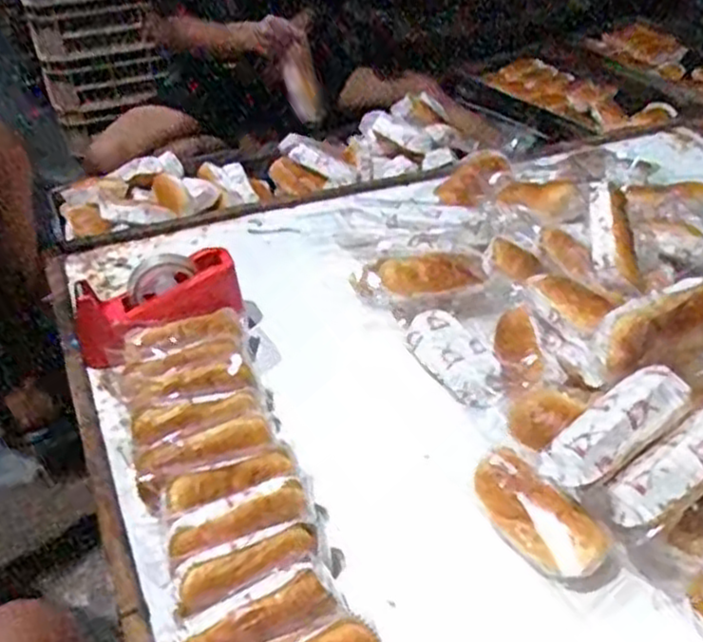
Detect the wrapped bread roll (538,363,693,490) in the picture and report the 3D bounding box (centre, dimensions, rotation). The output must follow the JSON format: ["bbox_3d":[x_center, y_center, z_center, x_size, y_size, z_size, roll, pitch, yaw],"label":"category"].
[{"bbox_3d":[0.241,0.094,0.697,0.154,0.039,0.059,-35,47,-14],"label":"wrapped bread roll"}]

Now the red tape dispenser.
[{"bbox_3d":[-0.244,-0.024,0.958,0.199,0.089,0.090,-16,41,-16],"label":"red tape dispenser"}]

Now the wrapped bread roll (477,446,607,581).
[{"bbox_3d":[0.170,0.185,0.719,0.053,0.061,0.144,-24,44,-24],"label":"wrapped bread roll"}]

